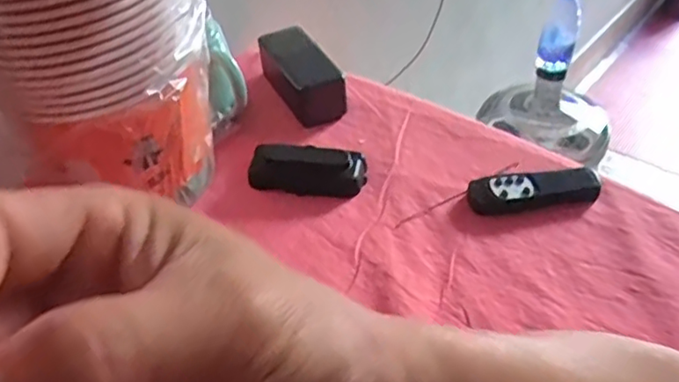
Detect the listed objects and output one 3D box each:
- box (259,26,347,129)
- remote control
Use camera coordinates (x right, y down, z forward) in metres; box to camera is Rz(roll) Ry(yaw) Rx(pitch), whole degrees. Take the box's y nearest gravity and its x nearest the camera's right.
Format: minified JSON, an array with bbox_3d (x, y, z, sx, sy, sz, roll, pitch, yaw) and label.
[{"bbox_3d":[-0.041,-0.129,0.685,0.057,0.050,0.118,-19,44,-17],"label":"box"},{"bbox_3d":[0.172,-0.002,0.560,0.114,0.018,0.040,-9,42,-6],"label":"remote control"}]

